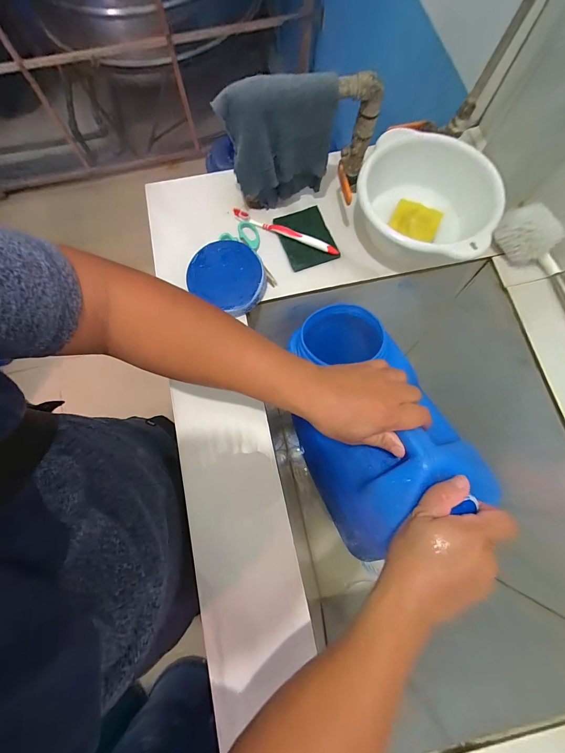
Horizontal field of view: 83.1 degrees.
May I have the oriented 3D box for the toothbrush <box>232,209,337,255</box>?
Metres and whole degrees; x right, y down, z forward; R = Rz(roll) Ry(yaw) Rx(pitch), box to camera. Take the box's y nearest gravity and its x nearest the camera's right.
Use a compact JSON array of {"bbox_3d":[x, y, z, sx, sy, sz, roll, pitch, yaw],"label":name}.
[{"bbox_3d":[0.005,-0.233,0.519,0.180,0.021,0.013,25,76,7],"label":"toothbrush"}]

